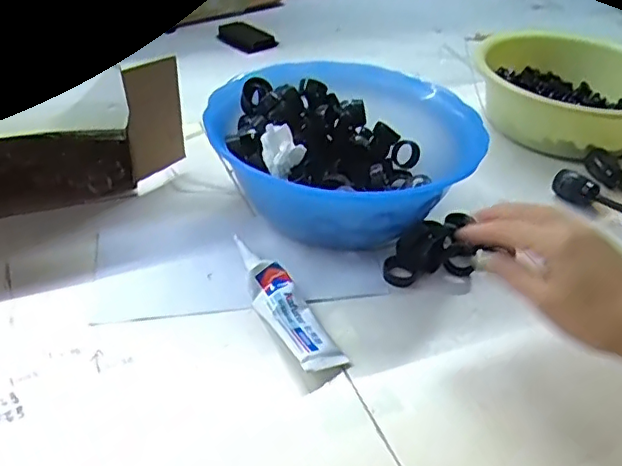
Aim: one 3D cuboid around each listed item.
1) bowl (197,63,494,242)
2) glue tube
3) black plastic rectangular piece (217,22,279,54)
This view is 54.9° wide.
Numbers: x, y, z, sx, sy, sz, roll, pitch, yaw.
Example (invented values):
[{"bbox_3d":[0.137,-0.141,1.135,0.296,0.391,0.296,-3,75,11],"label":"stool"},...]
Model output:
[{"bbox_3d":[0.028,-0.065,0.558,0.221,0.100,0.221,3,38,-2],"label":"bowl"},{"bbox_3d":[-0.025,0.052,0.466,0.036,0.023,0.148,-19,44,-27],"label":"glue tube"},{"bbox_3d":[-0.100,-0.302,0.924,0.054,0.014,0.108,-24,46,-31],"label":"black plastic rectangular piece"}]

